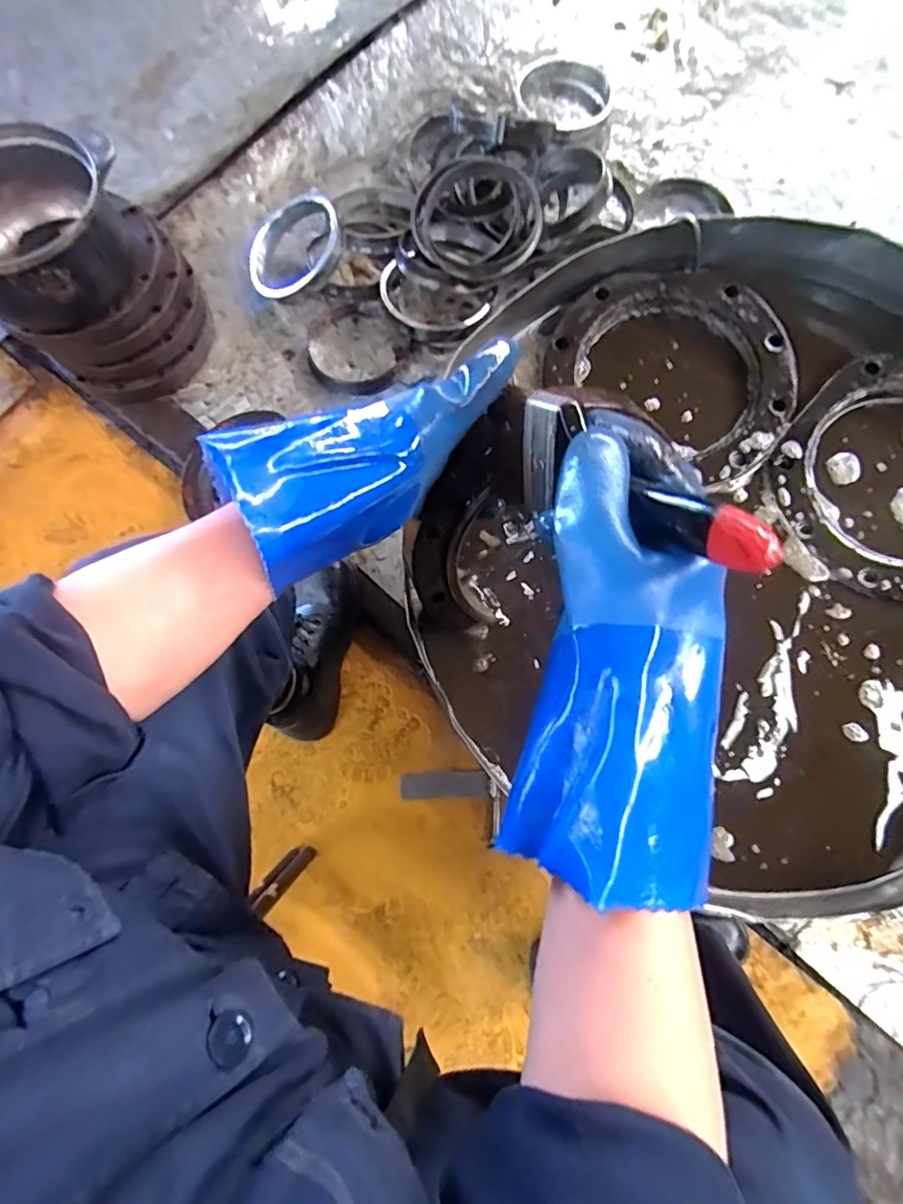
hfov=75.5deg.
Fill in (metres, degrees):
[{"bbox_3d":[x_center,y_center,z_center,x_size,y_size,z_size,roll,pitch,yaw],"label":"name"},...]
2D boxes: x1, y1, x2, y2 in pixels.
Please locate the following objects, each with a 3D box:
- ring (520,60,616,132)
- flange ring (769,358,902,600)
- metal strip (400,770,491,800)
[{"bbox_3d":[0.202,-0.893,1.029,0.146,0.038,0.165,-32,77,-5],"label":"ring"},{"bbox_3d":[0.399,-0.109,0.506,0.208,0.020,0.221,0,77,0],"label":"flange ring"},{"bbox_3d":[-0.009,0.256,0.816,0.124,0.005,0.034,-6,82,8],"label":"metal strip"}]

